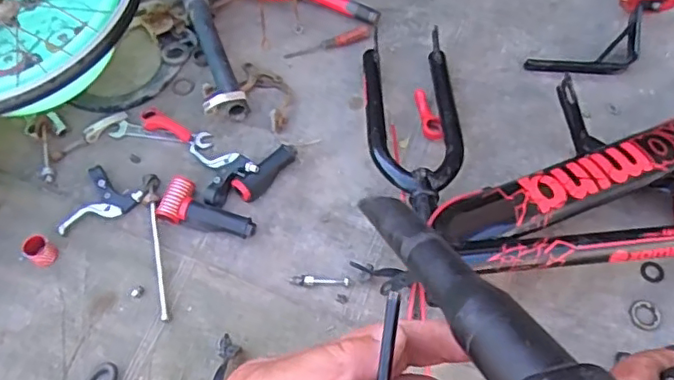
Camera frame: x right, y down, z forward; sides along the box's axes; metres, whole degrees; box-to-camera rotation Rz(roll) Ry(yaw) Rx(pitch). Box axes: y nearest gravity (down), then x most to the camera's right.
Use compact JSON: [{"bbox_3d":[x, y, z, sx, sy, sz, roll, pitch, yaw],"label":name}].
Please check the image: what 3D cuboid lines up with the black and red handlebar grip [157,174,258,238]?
[{"bbox_3d":[-0.177,0.028,0.812,0.133,0.032,0.061,16,65,8],"label":"black and red handlebar grip"}]

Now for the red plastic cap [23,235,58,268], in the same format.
[{"bbox_3d":[-0.399,0.081,0.787,0.036,0.028,0.032,33,68,15],"label":"red plastic cap"}]

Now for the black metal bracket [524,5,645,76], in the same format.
[{"bbox_3d":[0.405,-0.219,0.929,0.201,0.040,0.076,-20,65,-9],"label":"black metal bracket"}]

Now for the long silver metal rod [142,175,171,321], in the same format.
[{"bbox_3d":[-0.247,0.073,0.799,0.021,0.017,0.211,-10,64,-5],"label":"long silver metal rod"}]

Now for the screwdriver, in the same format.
[{"bbox_3d":[-0.015,-0.238,0.946,0.140,0.019,0.024,-12,64,-5],"label":"screwdriver"}]

